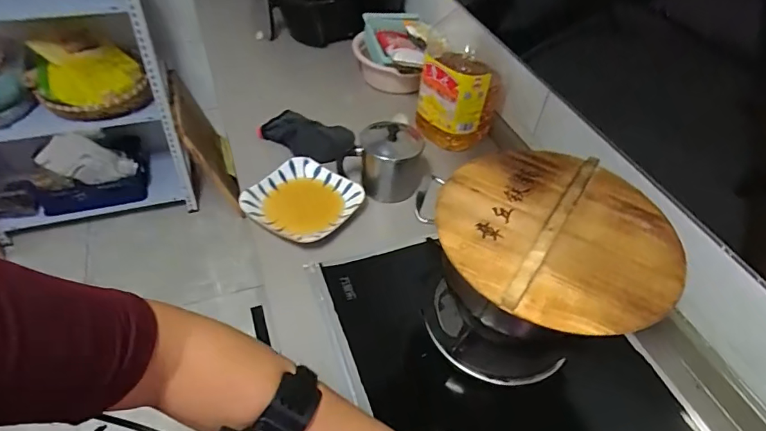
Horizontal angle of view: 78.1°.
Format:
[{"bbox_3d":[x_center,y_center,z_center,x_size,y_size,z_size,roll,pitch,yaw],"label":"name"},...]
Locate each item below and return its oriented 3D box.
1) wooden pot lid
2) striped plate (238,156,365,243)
[{"bbox_3d":[0.220,0.017,0.595,0.291,0.025,0.279,2,45,-2],"label":"wooden pot lid"},{"bbox_3d":[-0.149,-0.026,0.880,0.176,0.047,0.173,27,49,21],"label":"striped plate"}]

